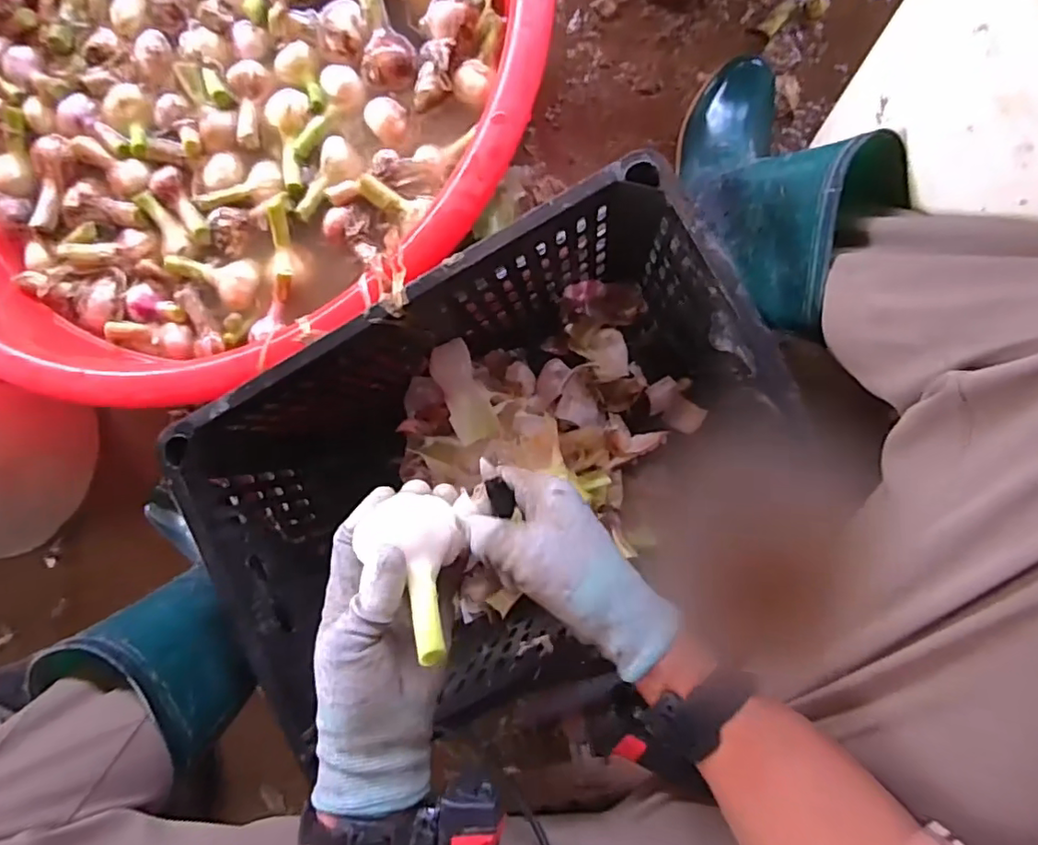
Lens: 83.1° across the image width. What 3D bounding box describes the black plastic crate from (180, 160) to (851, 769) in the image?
[{"bbox_3d":[-0.022,0.021,0.503,0.423,0.192,0.260,-27,86,4],"label":"black plastic crate"}]

